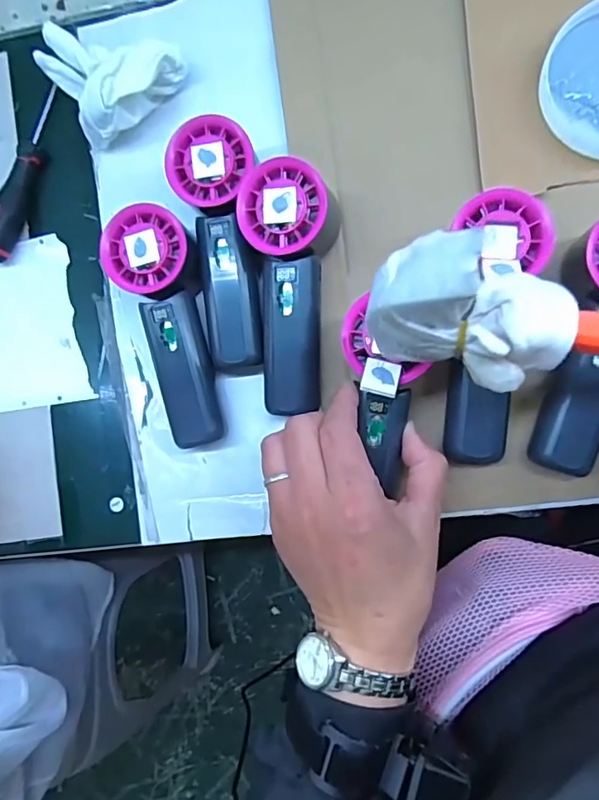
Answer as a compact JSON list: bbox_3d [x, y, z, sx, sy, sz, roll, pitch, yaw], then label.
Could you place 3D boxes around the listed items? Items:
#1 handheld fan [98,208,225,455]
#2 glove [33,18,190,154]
[{"bbox_3d":[-0.081,-0.048,0.359,0.058,0.055,0.156,-15,83,7],"label":"handheld fan"},{"bbox_3d":[-0.140,-0.241,0.378,0.084,0.050,0.093,-40,81,4],"label":"glove"}]

